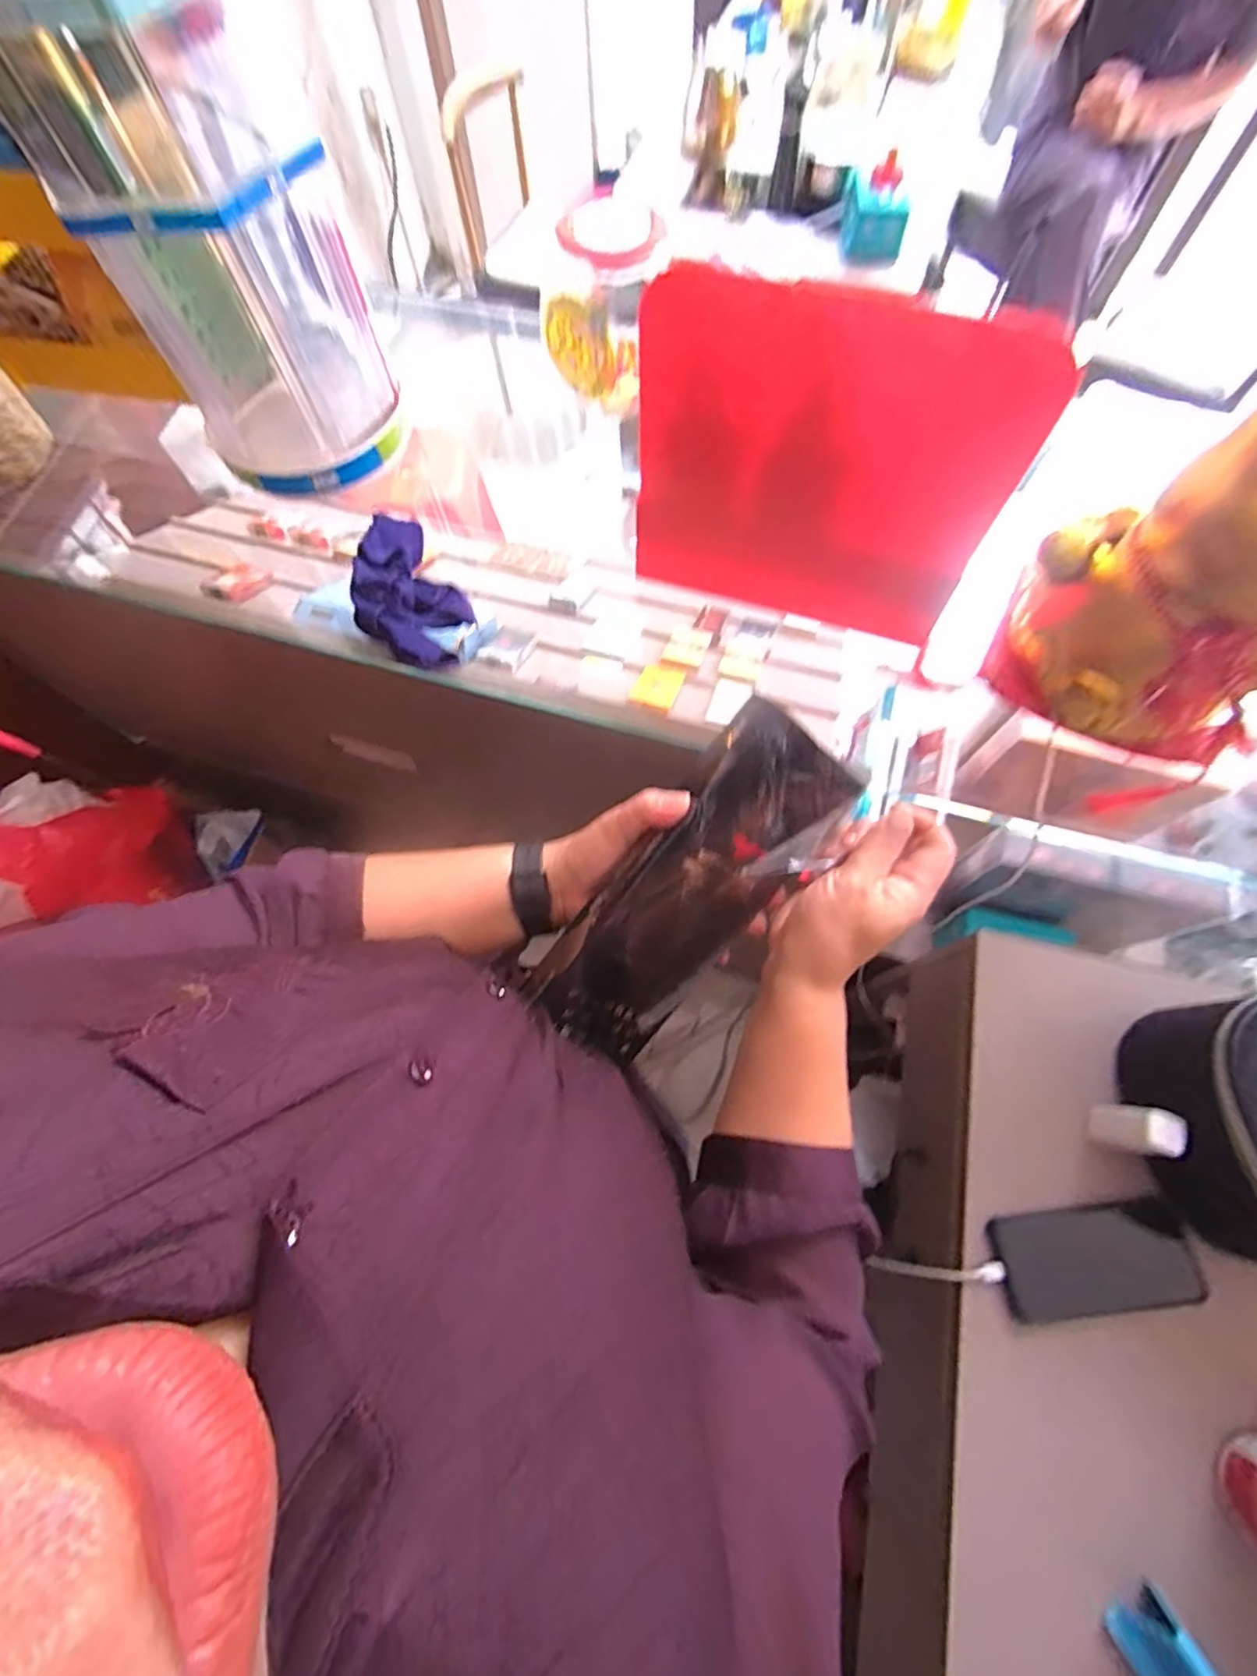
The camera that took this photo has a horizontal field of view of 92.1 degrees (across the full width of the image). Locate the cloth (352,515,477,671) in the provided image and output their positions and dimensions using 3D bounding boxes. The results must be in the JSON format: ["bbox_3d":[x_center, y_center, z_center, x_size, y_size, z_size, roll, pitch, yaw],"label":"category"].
[{"bbox_3d":[-0.214,-0.234,0.571,0.099,0.045,0.171,-30,70,-10],"label":"cloth"}]

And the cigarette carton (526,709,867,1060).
[{"bbox_3d":[0.042,0.038,0.393,0.240,0.113,0.028,-53,34,11],"label":"cigarette carton"}]

